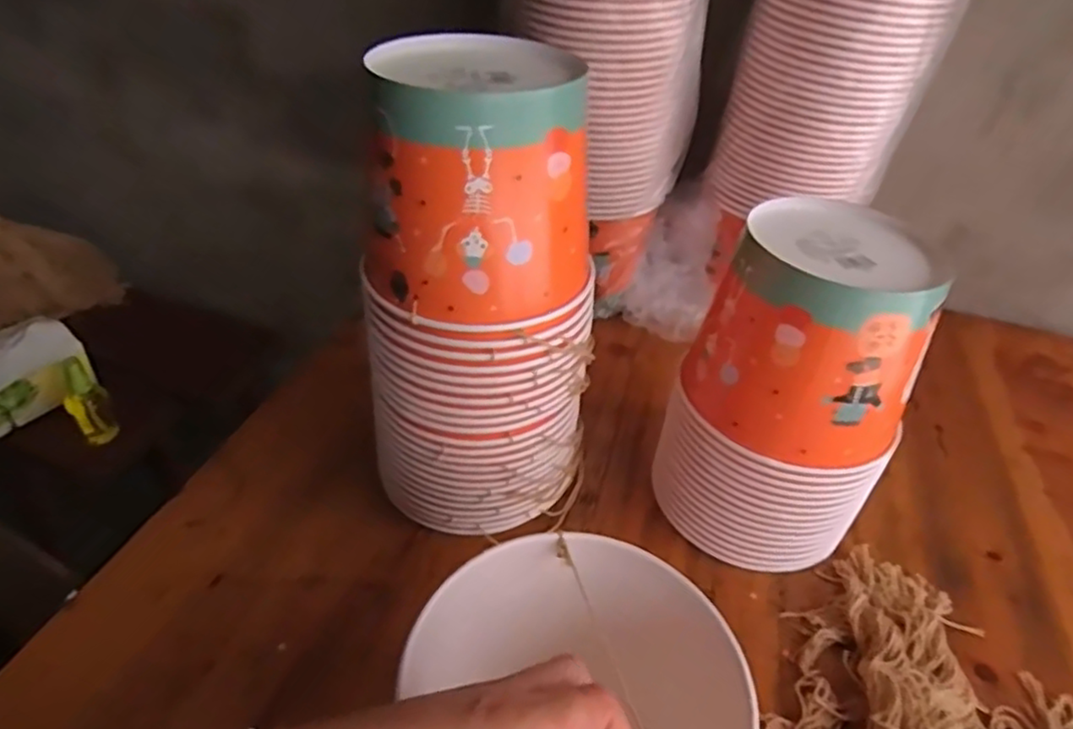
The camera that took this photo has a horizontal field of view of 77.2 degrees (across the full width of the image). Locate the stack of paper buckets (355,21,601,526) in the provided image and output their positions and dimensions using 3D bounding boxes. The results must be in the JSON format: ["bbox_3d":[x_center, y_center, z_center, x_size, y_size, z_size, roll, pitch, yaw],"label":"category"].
[{"bbox_3d":[-0.041,-0.032,0.477,0.154,0.333,0.138,2,39,-5],"label":"stack of paper buckets"}]

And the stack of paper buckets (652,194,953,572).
[{"bbox_3d":[0.185,0.027,0.500,0.147,0.245,0.129,-3,40,-10],"label":"stack of paper buckets"}]

